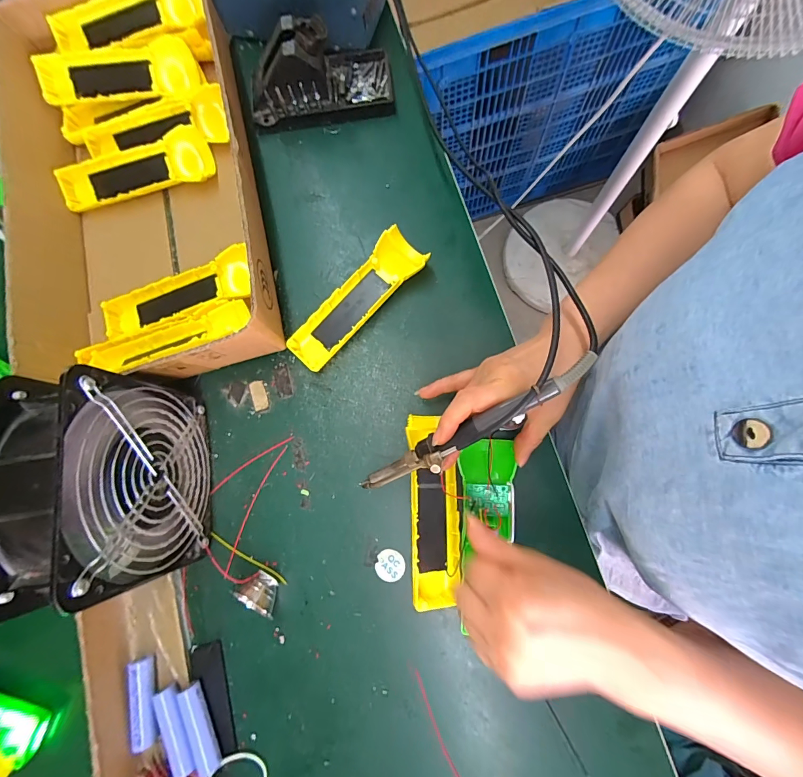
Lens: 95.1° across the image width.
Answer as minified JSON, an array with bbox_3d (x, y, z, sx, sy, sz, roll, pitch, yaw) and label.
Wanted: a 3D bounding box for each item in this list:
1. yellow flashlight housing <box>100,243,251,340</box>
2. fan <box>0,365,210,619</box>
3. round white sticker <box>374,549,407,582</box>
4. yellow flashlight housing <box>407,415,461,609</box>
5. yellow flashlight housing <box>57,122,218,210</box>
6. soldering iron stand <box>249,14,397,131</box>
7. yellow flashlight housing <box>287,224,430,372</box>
[{"bbox_3d":[-0.220,-0.089,0.369,0.161,0.035,0.054,-21,80,-1],"label":"yellow flashlight housing"},{"bbox_3d":[-0.216,0.071,0.284,0.063,0.145,0.146,-10,80,1],"label":"fan"},{"bbox_3d":[-0.010,0.162,0.335,0.026,0.004,0.026,0,81,2],"label":"round white sticker"},{"bbox_3d":[0.029,0.105,0.333,0.042,0.029,0.162,-3,80,2],"label":"yellow flashlight housing"},{"bbox_3d":[-0.288,-0.236,0.396,0.164,0.032,0.043,-12,80,-2],"label":"yellow flashlight housing"},{"bbox_3d":[-0.090,-0.345,0.395,0.154,0.072,0.077,-8,80,1],"label":"soldering iron stand"},{"bbox_3d":[-0.046,-0.090,0.370,0.160,0.029,0.048,-44,82,-5],"label":"yellow flashlight housing"}]

